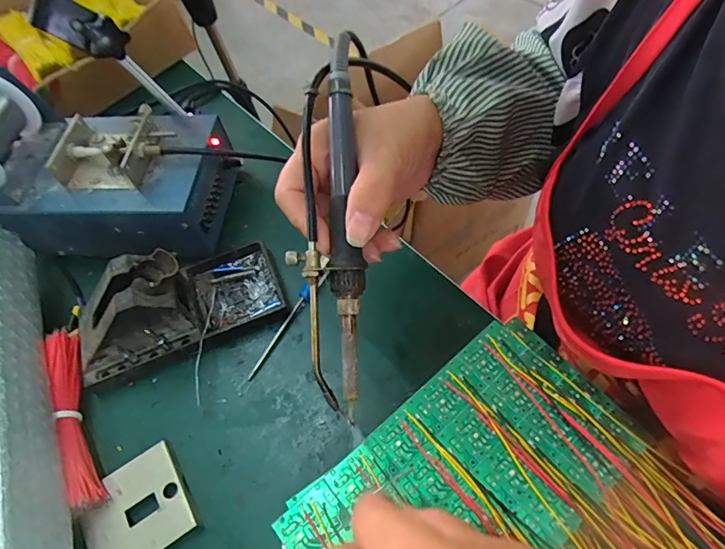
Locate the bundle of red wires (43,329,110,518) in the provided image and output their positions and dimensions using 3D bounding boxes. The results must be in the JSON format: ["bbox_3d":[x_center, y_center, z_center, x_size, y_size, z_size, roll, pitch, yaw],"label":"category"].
[{"bbox_3d":[-0.205,0.098,0.321,0.019,0.026,0.134,-28,60,-9],"label":"bundle of red wires"}]

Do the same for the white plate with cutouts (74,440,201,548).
[{"bbox_3d":[-0.148,0.153,0.297,0.065,0.005,0.063,-32,59,-14],"label":"white plate with cutouts"}]

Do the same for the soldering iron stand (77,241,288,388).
[{"bbox_3d":[-0.148,0.017,0.350,0.158,0.069,0.076,-23,58,-8],"label":"soldering iron stand"}]

